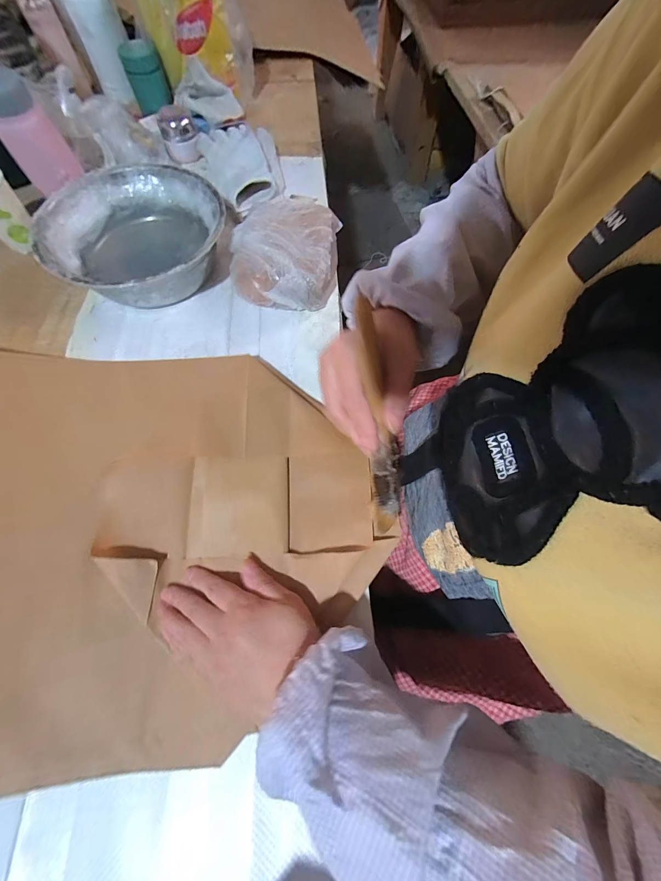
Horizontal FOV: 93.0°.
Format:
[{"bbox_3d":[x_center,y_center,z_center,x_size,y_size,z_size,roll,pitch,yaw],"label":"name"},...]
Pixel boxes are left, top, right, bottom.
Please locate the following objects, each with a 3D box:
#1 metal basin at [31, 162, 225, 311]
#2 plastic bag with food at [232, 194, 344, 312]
[{"bbox_3d":[-0.257,-0.275,0.435,0.233,0.073,0.223,0,68,-1],"label":"metal basin"},{"bbox_3d":[-0.063,-0.260,0.440,0.140,0.056,0.171,8,68,2],"label":"plastic bag with food"}]

